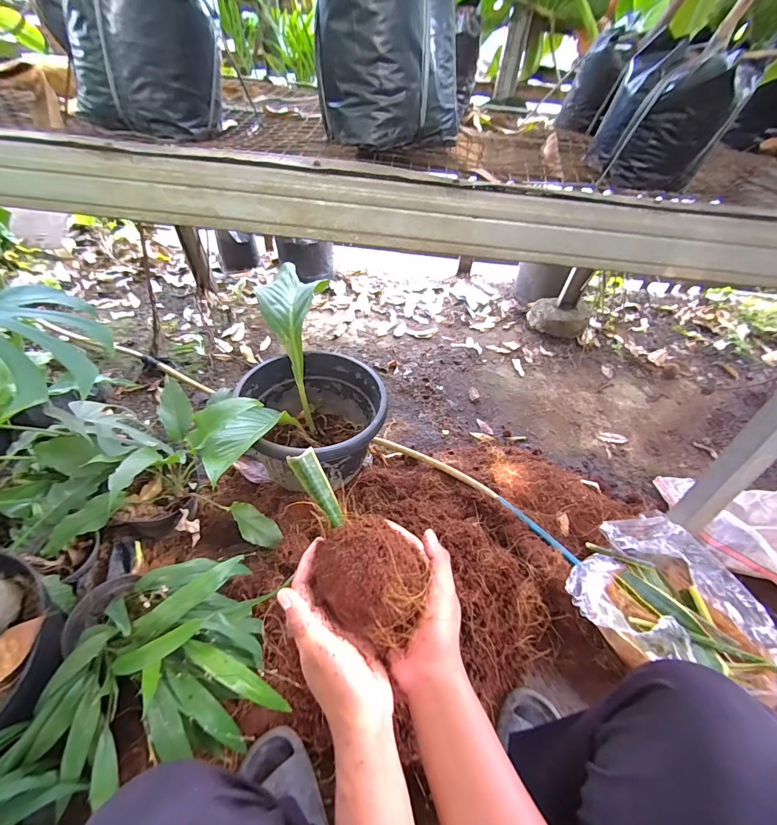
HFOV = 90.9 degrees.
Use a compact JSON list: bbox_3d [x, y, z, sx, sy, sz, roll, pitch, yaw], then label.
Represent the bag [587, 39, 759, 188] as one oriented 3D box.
[{"bbox_3d":[0.389,-0.406,0.537,0.125,0.145,0.135,-4,45,-9],"label":"bag"}]

